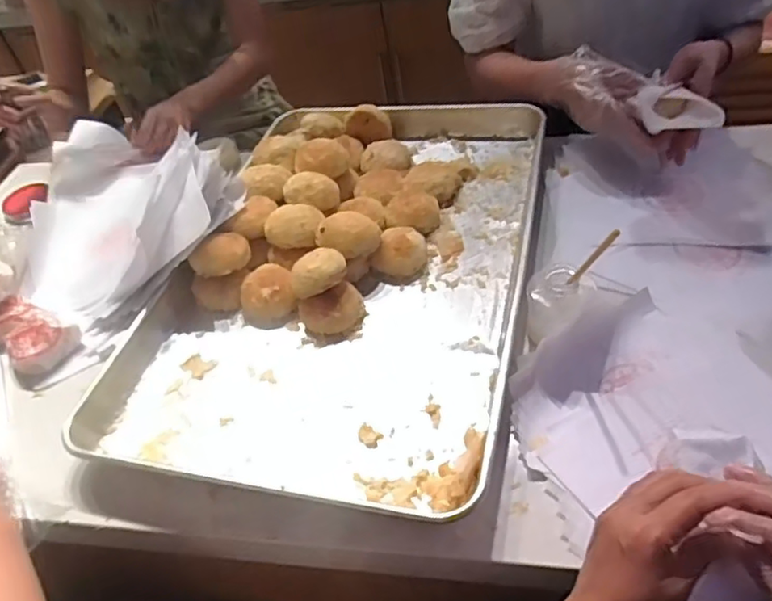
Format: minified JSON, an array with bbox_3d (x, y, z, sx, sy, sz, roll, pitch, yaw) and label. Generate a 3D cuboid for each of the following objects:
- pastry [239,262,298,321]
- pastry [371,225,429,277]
[{"bbox_3d":[-0.136,-0.008,0.700,0.064,0.039,0.057,-16,47,-3],"label":"pastry"},{"bbox_3d":[0.019,-0.058,0.718,0.055,0.036,0.065,24,57,30],"label":"pastry"}]

